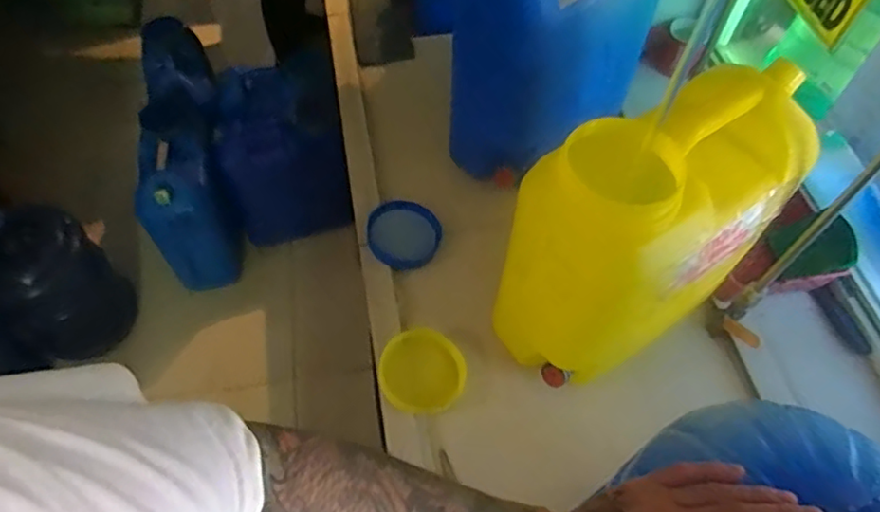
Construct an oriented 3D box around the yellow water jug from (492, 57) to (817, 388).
[{"bbox_3d":[0.242,-0.018,0.721,0.290,0.377,0.160,-28,63,-18],"label":"yellow water jug"}]

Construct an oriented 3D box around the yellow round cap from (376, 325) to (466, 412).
[{"bbox_3d":[-0.025,0.161,0.860,0.116,0.033,0.111,1,58,-1],"label":"yellow round cap"}]

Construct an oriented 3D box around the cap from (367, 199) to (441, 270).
[{"bbox_3d":[-0.057,-0.036,0.980,0.116,0.025,0.116,-3,68,6],"label":"cap"}]

